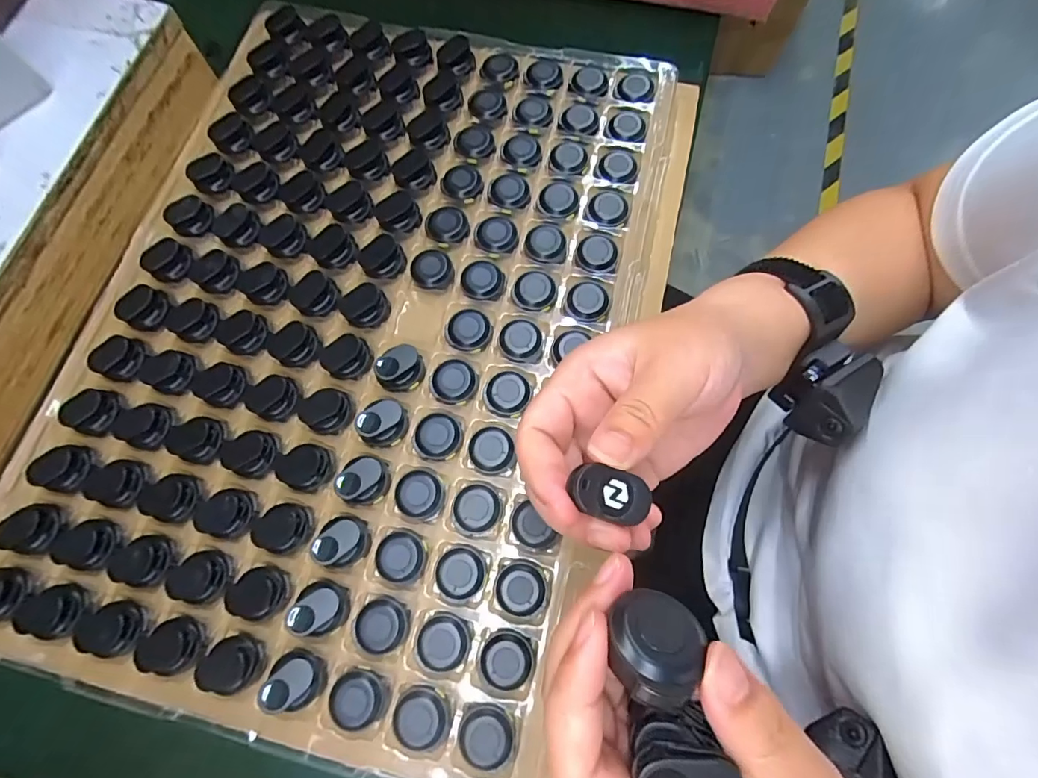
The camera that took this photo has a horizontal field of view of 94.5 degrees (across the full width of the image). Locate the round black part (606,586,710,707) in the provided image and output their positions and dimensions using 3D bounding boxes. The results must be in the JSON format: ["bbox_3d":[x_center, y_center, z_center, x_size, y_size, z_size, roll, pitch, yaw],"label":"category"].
[{"bbox_3d":[0.040,0.078,0.143,0.025,0.016,0.032,16,37,22],"label":"round black part"}]

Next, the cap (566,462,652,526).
[{"bbox_3d":[0.032,0.035,0.162,0.027,0.008,0.016,15,67,5],"label":"cap"}]

